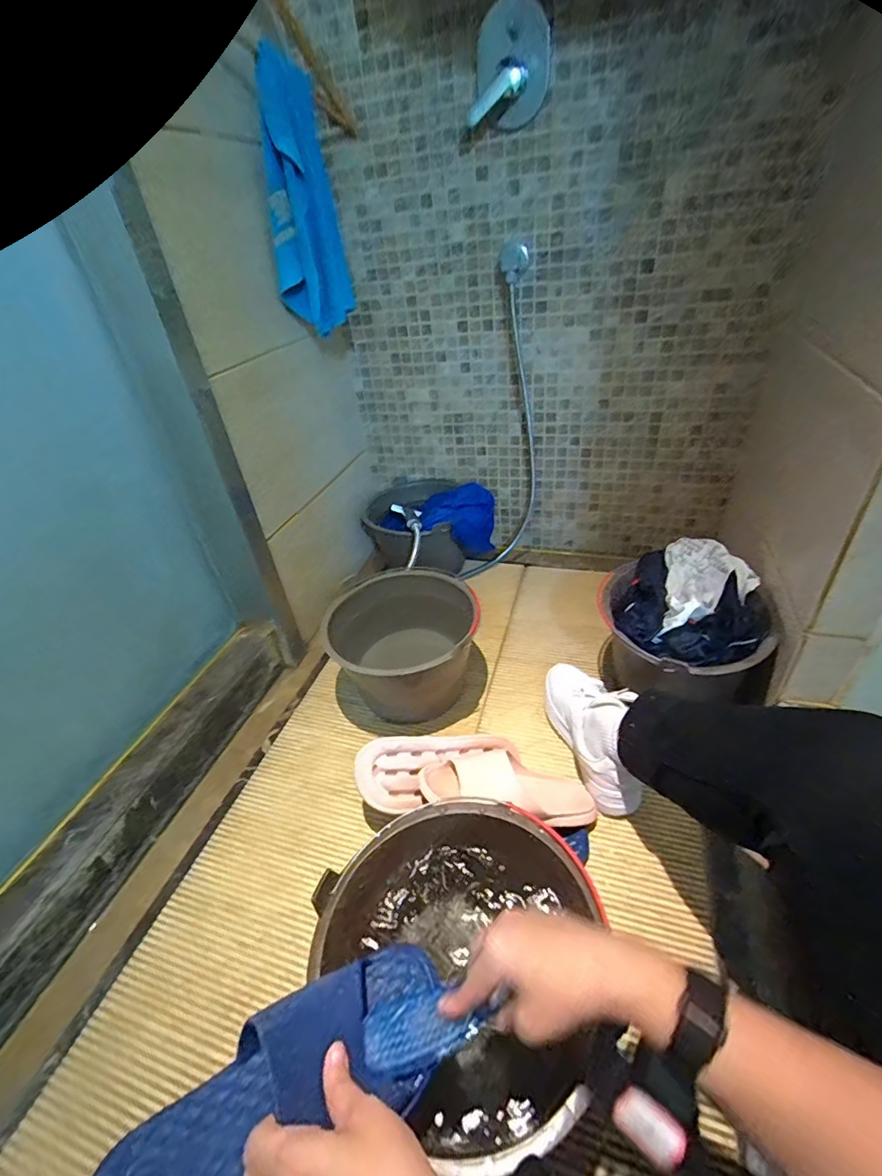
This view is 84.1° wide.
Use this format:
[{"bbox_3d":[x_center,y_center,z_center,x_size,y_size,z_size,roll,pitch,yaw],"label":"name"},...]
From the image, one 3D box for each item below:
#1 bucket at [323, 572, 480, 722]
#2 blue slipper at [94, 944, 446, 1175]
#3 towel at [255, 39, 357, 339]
[{"bbox_3d":[-0.060,0.107,0.907,0.255,0.197,0.233,-6,36,1],"label":"bucket"},{"bbox_3d":[-0.127,0.382,0.361,0.278,0.076,0.108,-33,43,-19],"label":"blue slipper"},{"bbox_3d":[-0.239,-0.645,0.834,0.127,0.346,0.054,-14,36,-10],"label":"towel"}]

